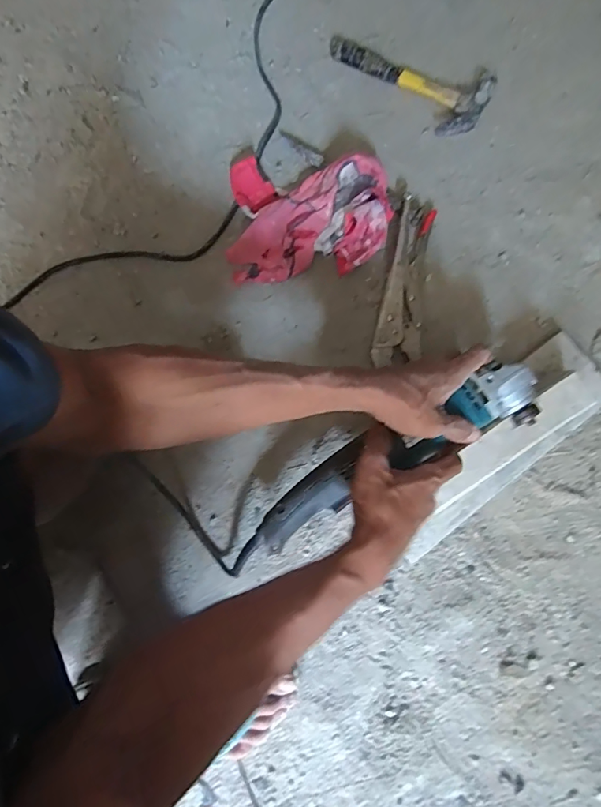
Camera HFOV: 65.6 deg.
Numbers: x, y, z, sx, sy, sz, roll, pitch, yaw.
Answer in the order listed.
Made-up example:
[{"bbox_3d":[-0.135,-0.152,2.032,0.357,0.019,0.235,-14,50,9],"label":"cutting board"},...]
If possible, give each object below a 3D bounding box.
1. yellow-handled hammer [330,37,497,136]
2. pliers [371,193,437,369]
[{"bbox_3d":[0.141,-0.430,0.630,0.224,0.021,0.089,18,80,3],"label":"yellow-handled hammer"},{"bbox_3d":[0.132,-0.147,0.571,0.055,0.019,0.209,11,80,2],"label":"pliers"}]

